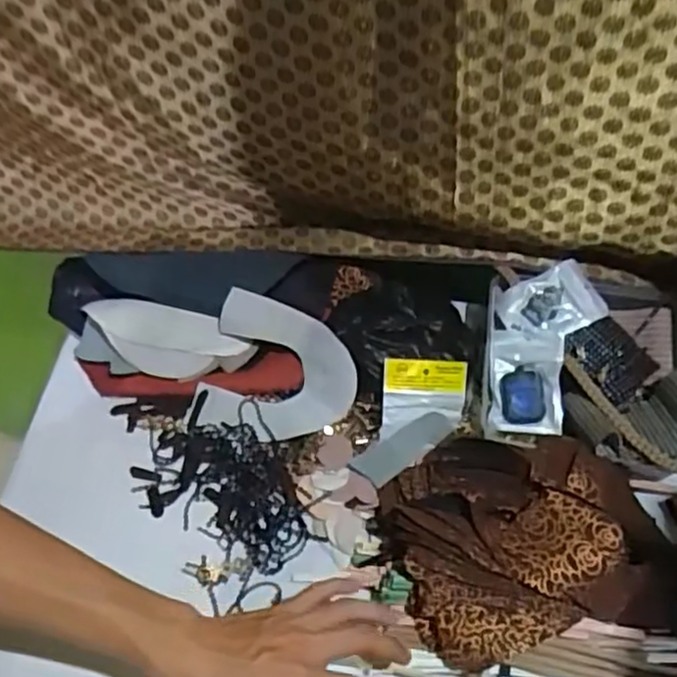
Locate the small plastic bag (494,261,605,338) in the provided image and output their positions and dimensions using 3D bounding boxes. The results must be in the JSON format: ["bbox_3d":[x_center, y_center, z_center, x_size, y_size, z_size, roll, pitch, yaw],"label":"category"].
[{"bbox_3d":[0.214,-0.035,0.686,0.103,0.024,0.069,-15,55,-11],"label":"small plastic bag"}]

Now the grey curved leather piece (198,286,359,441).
[{"bbox_3d":[-0.059,0.032,0.684,0.155,0.020,0.138,12,70,17],"label":"grey curved leather piece"}]

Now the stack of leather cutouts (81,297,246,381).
[{"bbox_3d":[-0.183,0.001,0.714,0.162,0.018,0.074,14,69,0],"label":"stack of leather cutouts"}]

